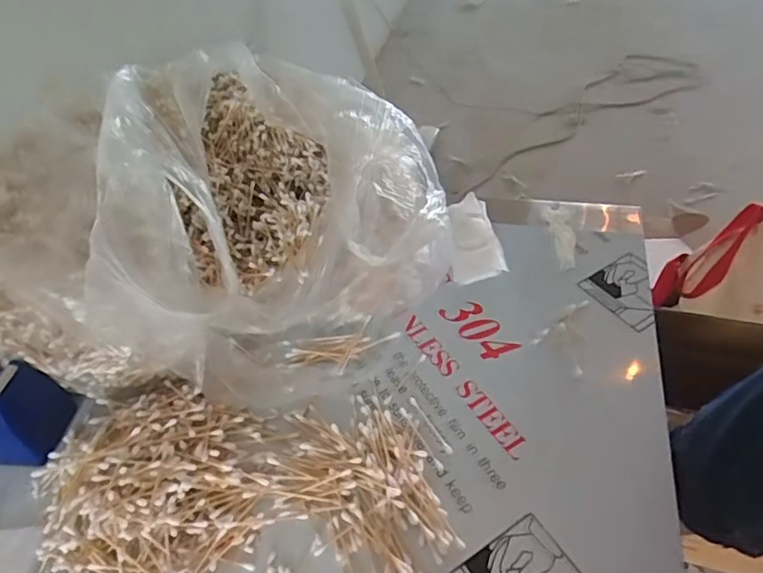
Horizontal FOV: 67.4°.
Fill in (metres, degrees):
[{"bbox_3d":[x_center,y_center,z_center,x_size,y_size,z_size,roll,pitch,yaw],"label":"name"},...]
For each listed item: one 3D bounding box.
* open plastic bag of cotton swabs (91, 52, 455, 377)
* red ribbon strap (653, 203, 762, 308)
[{"bbox_3d":[-0.134,-0.124,0.683,0.377,0.190,0.426,-18,47,-11],"label":"open plastic bag of cotton swabs"},{"bbox_3d":[0.615,-0.057,1.085,0.265,0.057,0.099,-46,47,15],"label":"red ribbon strap"}]

